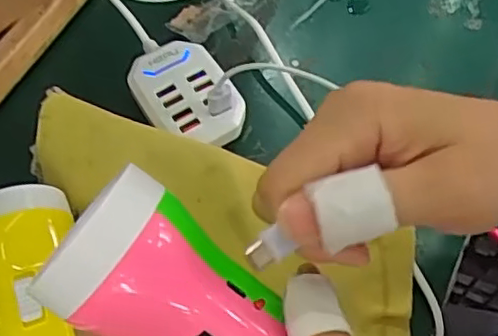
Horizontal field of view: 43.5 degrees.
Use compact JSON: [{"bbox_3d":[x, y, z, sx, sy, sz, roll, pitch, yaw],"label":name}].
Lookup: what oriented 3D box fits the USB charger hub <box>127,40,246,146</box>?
[{"bbox_3d":[-0.037,-0.039,0.377,0.050,0.029,0.075,-31,63,-14],"label":"USB charger hub"}]

